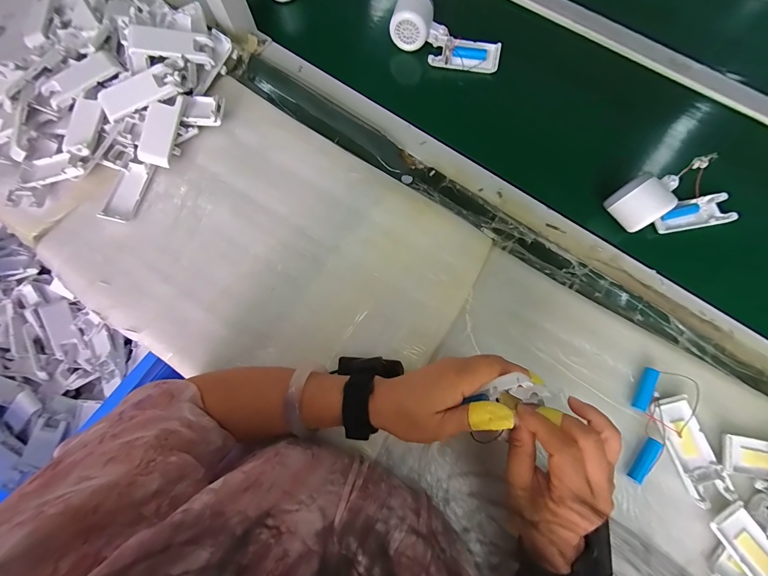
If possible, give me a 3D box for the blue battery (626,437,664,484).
[{"bbox_3d":[0.283,0.186,0.350,0.012,0.010,0.050,35,78,9],"label":"blue battery"}]

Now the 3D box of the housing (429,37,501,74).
[{"bbox_3d":[0.124,-0.357,0.497,0.105,0.026,0.041,3,116,-8],"label":"housing"}]

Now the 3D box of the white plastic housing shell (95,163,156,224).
[{"bbox_3d":[-0.348,-0.130,0.436,0.039,0.020,0.089,14,75,4],"label":"white plastic housing shell"}]

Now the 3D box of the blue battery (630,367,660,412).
[{"bbox_3d":[0.298,0.115,0.370,0.012,0.014,0.050,27,77,7],"label":"blue battery"}]

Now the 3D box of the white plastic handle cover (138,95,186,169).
[{"bbox_3d":[-0.301,-0.215,0.438,0.037,0.017,0.098,19,89,5],"label":"white plastic handle cover"}]

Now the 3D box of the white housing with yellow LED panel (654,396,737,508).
[{"bbox_3d":[0.332,0.173,0.351,0.039,0.014,0.103,-13,75,-3],"label":"white housing with yellow LED panel"}]

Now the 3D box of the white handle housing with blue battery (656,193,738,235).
[{"bbox_3d":[0.408,-0.099,0.431,0.100,0.014,0.042,-9,75,-2],"label":"white handle housing with blue battery"}]

